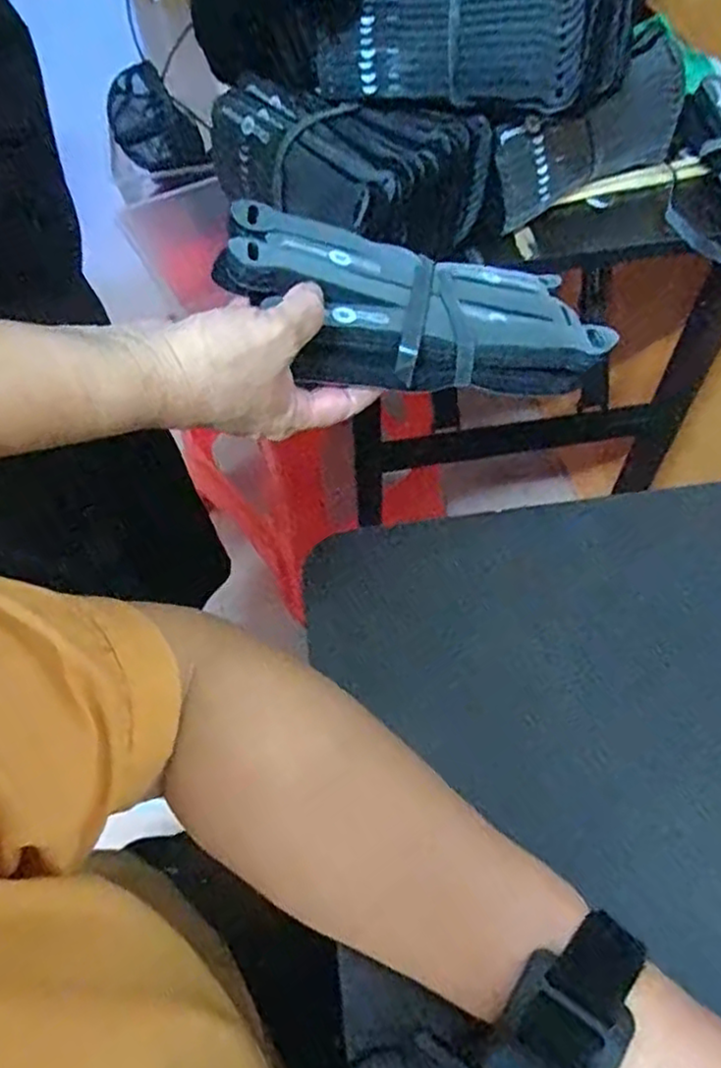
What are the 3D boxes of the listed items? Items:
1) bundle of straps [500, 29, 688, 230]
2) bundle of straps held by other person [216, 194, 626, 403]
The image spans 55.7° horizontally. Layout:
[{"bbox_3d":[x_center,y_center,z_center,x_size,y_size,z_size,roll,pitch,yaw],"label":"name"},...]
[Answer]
[{"bbox_3d":[0.188,-0.320,0.552,0.201,0.081,0.045,-38,62,-20],"label":"bundle of straps"},{"bbox_3d":[0.030,-0.132,0.399,0.216,0.042,0.103,10,56,-12],"label":"bundle of straps held by other person"}]

